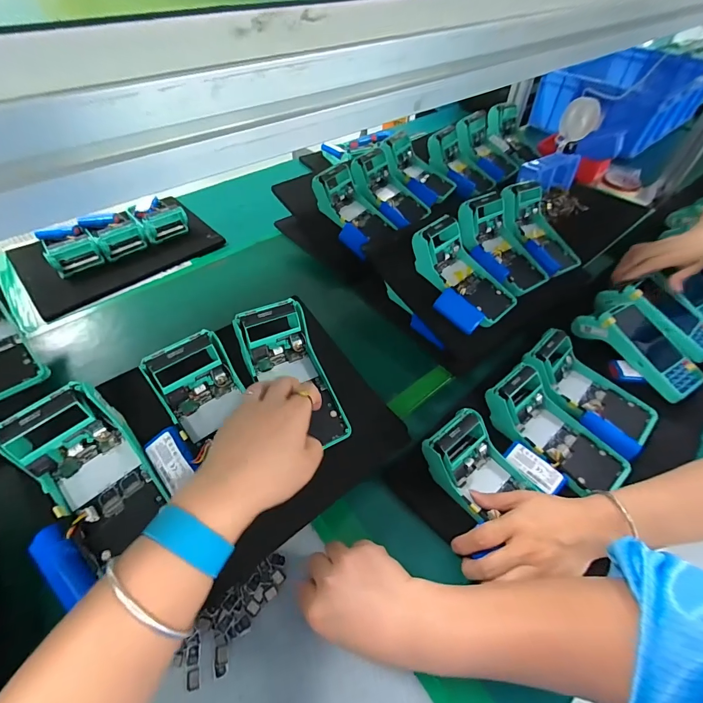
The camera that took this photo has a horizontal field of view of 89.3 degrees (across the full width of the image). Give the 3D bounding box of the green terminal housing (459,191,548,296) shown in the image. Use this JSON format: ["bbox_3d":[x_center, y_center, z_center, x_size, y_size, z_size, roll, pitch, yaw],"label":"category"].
[{"bbox_3d":[0.247,-0.170,0.577,0.099,0.103,0.152,-22,53,-18],"label":"green terminal housing"}]

